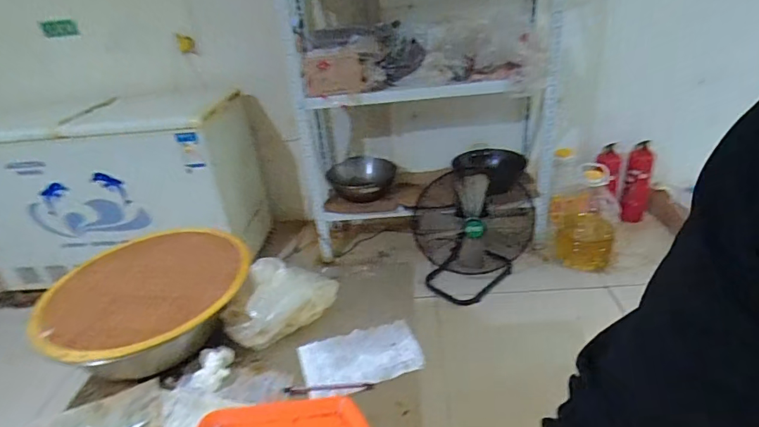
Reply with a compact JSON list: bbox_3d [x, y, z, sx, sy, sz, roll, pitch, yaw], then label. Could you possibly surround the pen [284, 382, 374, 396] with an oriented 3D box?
[{"bbox_3d":[-0.084,0.287,0.737,0.146,0.014,0.015,-7,28,0],"label":"pen"}]

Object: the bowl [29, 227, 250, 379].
[{"bbox_3d":[-0.437,0.165,0.870,0.361,0.103,0.372,-5,28,3],"label":"bowl"}]

